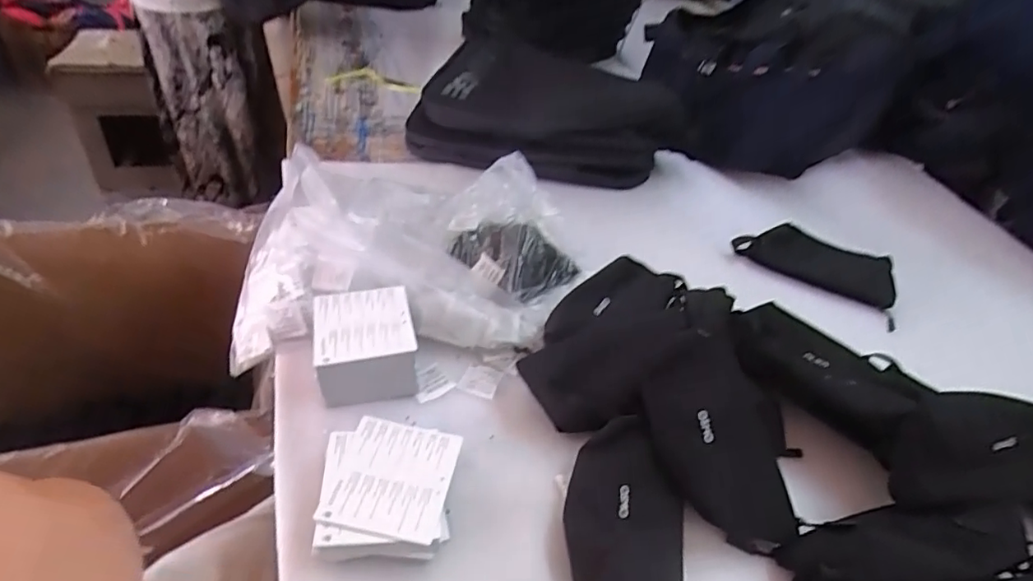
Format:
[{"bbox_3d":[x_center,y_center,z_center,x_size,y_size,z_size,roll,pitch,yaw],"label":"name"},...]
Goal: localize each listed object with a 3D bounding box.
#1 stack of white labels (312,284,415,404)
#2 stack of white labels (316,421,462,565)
[{"bbox_3d":[-0.151,0.056,0.565,0.092,0.064,0.109,-4,39,-14],"label":"stack of white labels"},{"bbox_3d":[-0.107,0.161,0.462,0.108,0.033,0.114,8,37,1],"label":"stack of white labels"}]

